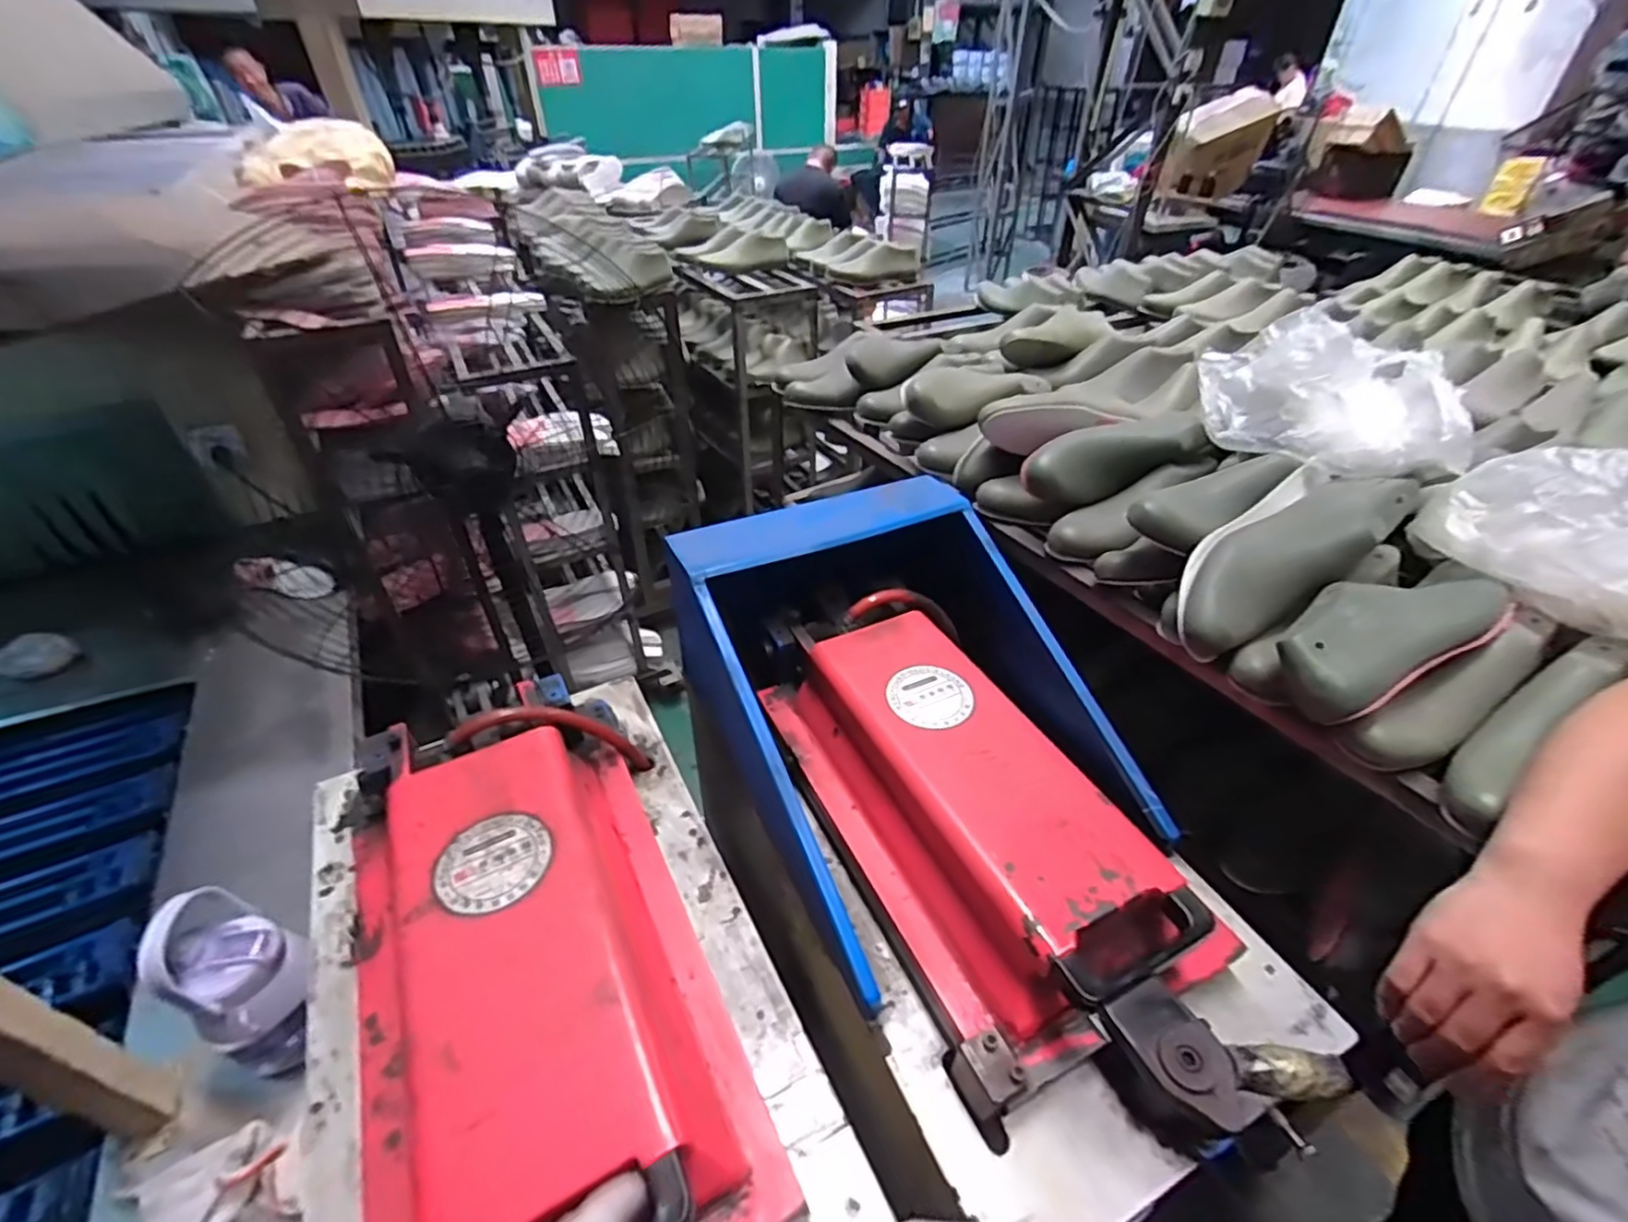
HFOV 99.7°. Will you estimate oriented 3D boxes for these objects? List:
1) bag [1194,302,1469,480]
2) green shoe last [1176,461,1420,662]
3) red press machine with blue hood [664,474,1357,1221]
[{"bbox_3d":[0.580,-0.245,0.769,0.257,0.124,0.149,17,40,18],"label":"bag"},{"bbox_3d":[0.482,-0.063,0.708,0.283,0.078,0.121,-35,48,-14],"label":"green shoe last"},{"bbox_3d":[0.153,0.173,0.763,0.397,0.281,0.716,-16,41,-22],"label":"red press machine with blue hood"}]

